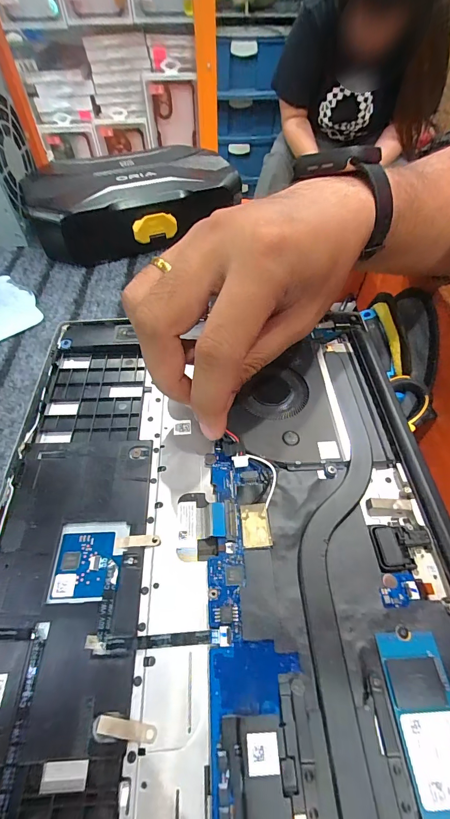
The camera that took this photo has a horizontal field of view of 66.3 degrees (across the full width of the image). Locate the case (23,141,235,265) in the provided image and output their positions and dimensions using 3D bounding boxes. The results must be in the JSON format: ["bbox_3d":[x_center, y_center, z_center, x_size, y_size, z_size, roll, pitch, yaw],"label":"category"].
[{"bbox_3d":[-0.079,-0.194,0.315,0.180,0.047,0.116,-12,55,-9],"label":"case"}]

